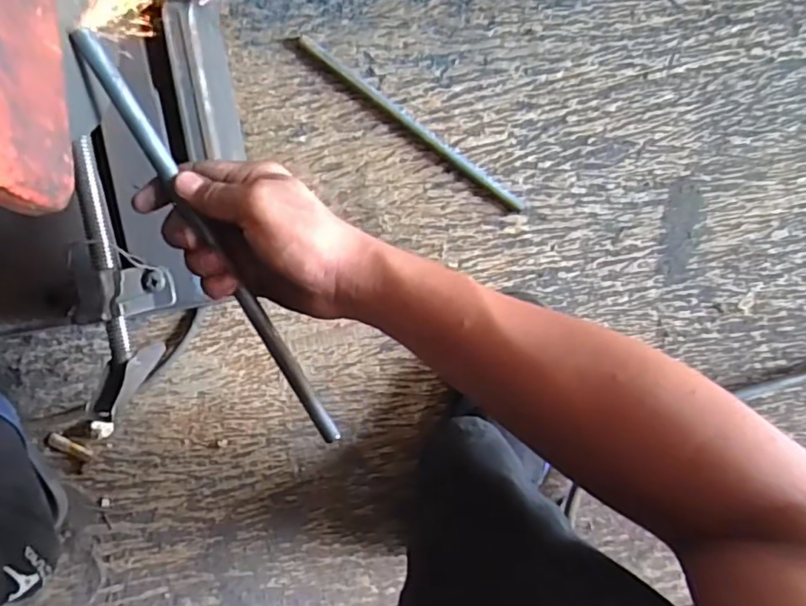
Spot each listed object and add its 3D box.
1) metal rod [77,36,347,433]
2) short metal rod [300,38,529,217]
[{"bbox_3d":[-0.105,-0.027,0.335,0.013,0.006,0.266,-29,106,-2],"label":"metal rod"},{"bbox_3d":[0.011,-0.161,0.529,0.246,0.015,0.010,36,91,-9],"label":"short metal rod"}]

